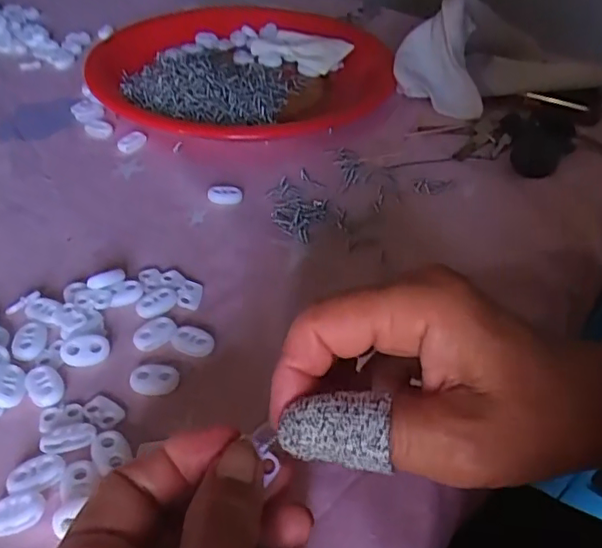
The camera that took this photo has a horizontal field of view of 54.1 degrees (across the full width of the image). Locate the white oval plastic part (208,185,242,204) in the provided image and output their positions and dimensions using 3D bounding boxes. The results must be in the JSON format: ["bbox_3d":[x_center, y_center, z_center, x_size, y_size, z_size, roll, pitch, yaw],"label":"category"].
[{"bbox_3d":[-0.050,-0.052,0.385,0.021,0.007,0.013,-3,43,-6],"label":"white oval plastic part"}]

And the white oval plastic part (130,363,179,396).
[{"bbox_3d":[-0.069,0.050,0.278,0.022,0.007,0.014,3,42,1],"label":"white oval plastic part"}]

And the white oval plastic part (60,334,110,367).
[{"bbox_3d":[-0.105,0.037,0.287,0.022,0.007,0.015,1,42,-2],"label":"white oval plastic part"}]

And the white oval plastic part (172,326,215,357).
[{"bbox_3d":[-0.054,0.034,0.296,0.021,0.005,0.015,15,44,13],"label":"white oval plastic part"}]

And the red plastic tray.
[{"bbox_3d":[-0.054,-0.185,0.517,0.252,0.032,0.223,-21,47,-24],"label":"red plastic tray"}]

